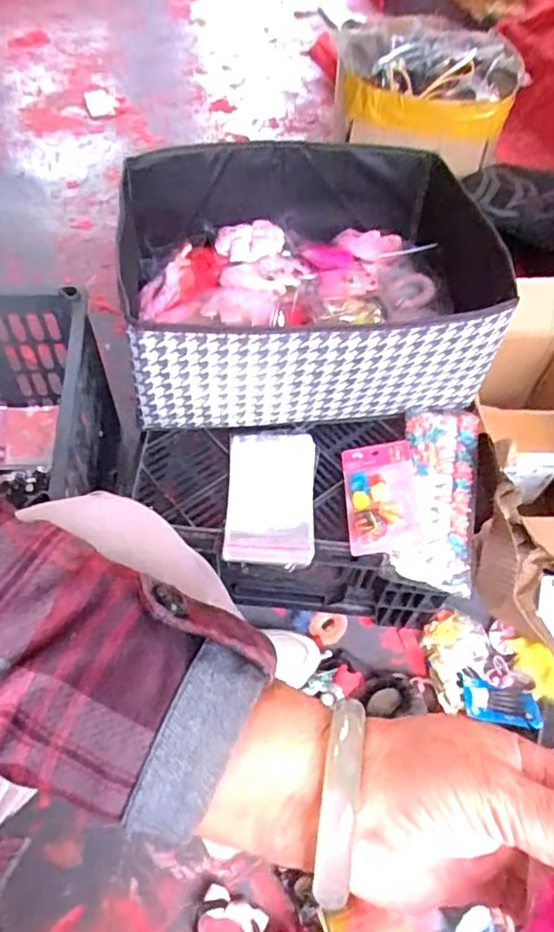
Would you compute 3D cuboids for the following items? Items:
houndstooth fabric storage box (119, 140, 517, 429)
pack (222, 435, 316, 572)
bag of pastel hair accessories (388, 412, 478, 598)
[{"bbox_3d":[0.041,-0.221,0.739,0.431,0.162,0.339,-7,56,-8],"label":"houndstooth fabric storage box"},{"bbox_3d":[-0.006,0.033,0.689,0.095,0.019,0.166,4,56,0],"label":"pack"},{"bbox_3d":[0.182,0.032,0.700,0.082,0.032,0.225,10,56,4],"label":"bag of pastel hair accessories"}]

